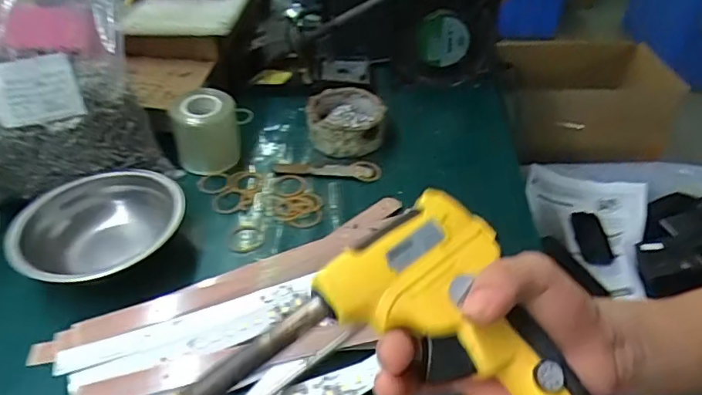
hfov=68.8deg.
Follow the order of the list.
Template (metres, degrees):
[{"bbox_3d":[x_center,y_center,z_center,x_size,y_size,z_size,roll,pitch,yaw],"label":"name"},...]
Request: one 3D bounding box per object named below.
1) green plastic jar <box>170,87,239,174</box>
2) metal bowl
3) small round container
[{"bbox_3d":[-0.145,-0.068,0.509,0.059,0.068,0.063,-6,40,-6],"label":"green plastic jar"},{"bbox_3d":[-0.199,0.033,0.421,0.128,0.053,0.125,-1,40,1],"label":"metal bowl"},{"bbox_3d":[-0.005,-0.080,0.535,0.078,0.040,0.081,-1,40,1],"label":"small round container"}]

